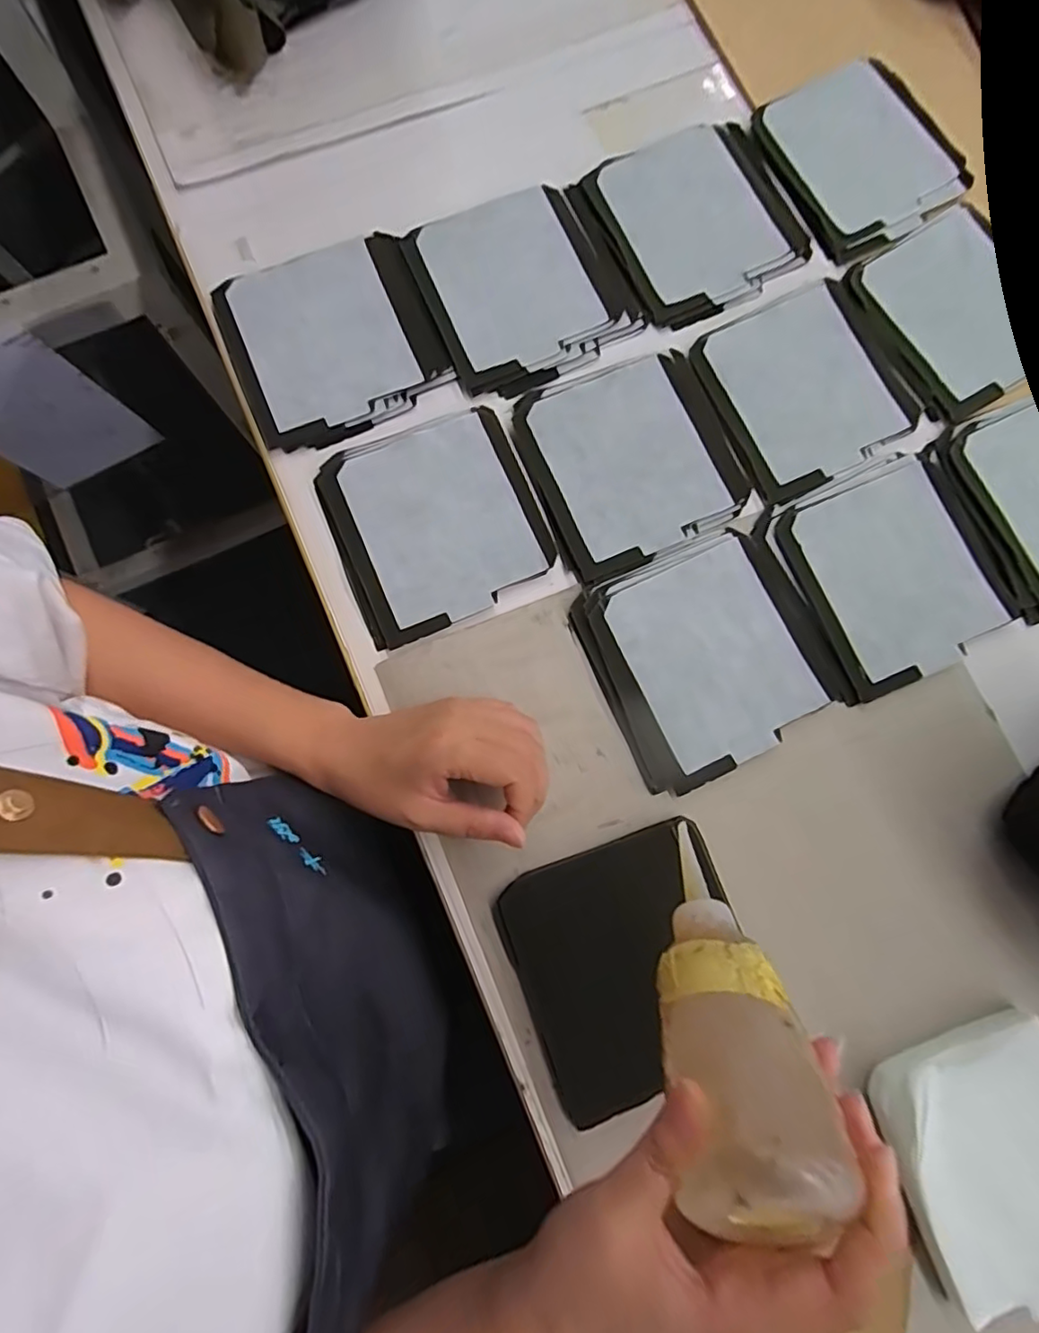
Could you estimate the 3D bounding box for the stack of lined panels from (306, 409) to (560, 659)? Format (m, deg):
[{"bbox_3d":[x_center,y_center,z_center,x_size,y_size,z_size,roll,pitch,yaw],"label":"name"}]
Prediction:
[{"bbox_3d":[-0.057,-0.099,0.395,0.135,0.007,0.139,-22,81,-5],"label":"stack of lined panels"}]

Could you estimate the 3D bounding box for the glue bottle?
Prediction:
[{"bbox_3d":[0.086,0.144,0.261,0.049,0.153,0.043,3,122,-1],"label":"glue bottle"}]

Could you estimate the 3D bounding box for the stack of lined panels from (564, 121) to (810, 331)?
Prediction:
[{"bbox_3d":[0.134,-0.340,0.440,0.145,0.009,0.144,-25,81,-5],"label":"stack of lined panels"}]

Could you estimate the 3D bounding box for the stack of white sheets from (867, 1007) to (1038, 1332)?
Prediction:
[{"bbox_3d":[0.268,0.280,0.324,0.106,0.029,0.130,-17,81,-4],"label":"stack of white sheets"}]

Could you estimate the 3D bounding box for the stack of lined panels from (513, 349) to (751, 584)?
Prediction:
[{"bbox_3d":[0.079,-0.145,0.410,0.136,0.007,0.142,-21,81,-5],"label":"stack of lined panels"}]

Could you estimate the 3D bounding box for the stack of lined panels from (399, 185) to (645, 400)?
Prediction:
[{"bbox_3d":[0.004,-0.281,0.432,0.143,0.010,0.147,-22,81,-5],"label":"stack of lined panels"}]

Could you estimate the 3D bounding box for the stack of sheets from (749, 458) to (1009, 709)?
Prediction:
[{"bbox_3d":[0.243,-0.060,0.398,0.141,0.006,0.141,-24,81,-5],"label":"stack of sheets"}]

